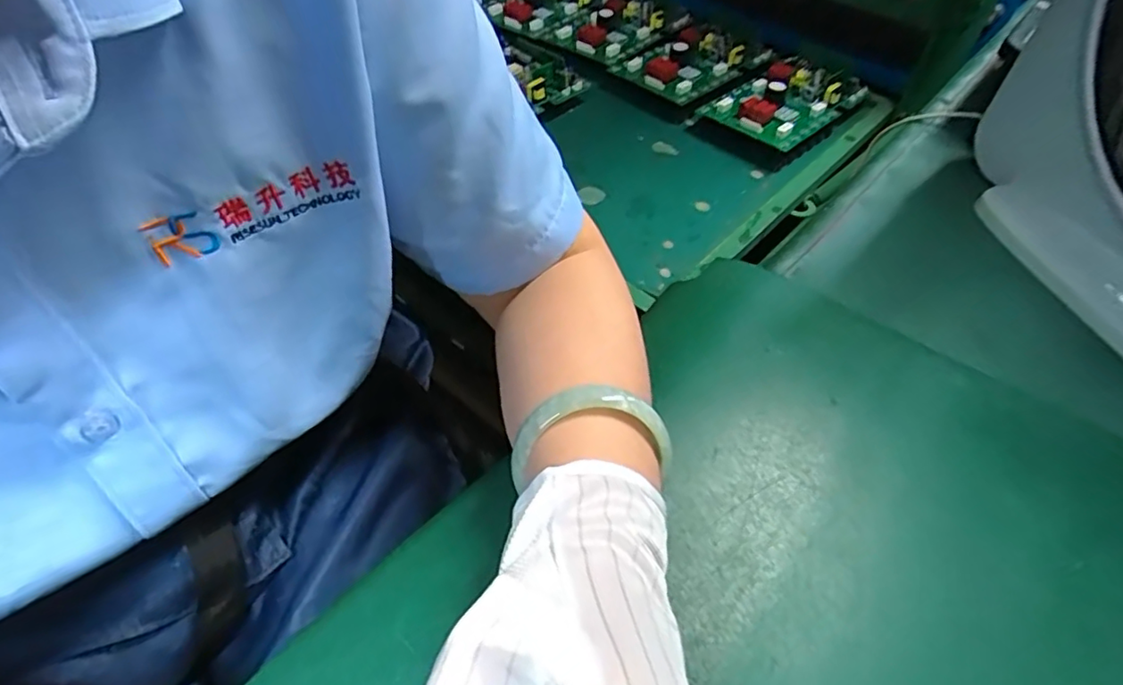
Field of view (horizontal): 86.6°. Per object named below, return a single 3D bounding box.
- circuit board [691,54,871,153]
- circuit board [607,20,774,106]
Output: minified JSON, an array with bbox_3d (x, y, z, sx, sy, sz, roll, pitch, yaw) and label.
[{"bbox_3d":[0.269,-0.293,0.707,0.167,0.034,0.115,-36,60,-29],"label":"circuit board"},{"bbox_3d":[0.166,-0.366,0.769,0.167,0.030,0.128,-35,59,-28],"label":"circuit board"}]

